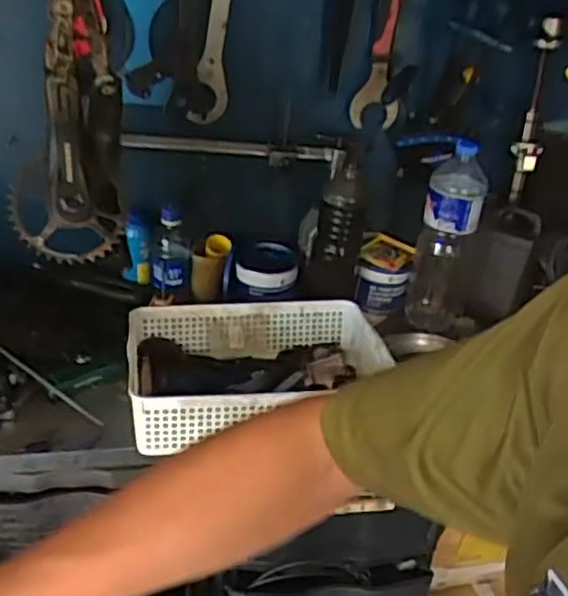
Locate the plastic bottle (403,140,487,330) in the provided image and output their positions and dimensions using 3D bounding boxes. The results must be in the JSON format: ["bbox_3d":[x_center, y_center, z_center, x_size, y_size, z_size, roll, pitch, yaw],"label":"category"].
[{"bbox_3d":[0.263,-0.093,1.138,0.088,0.311,0.099,13,31,12],"label":"plastic bottle"}]

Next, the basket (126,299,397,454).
[{"bbox_3d":[-0.039,0.095,0.949,0.335,0.100,0.264,-3,31,-15],"label":"basket"}]

